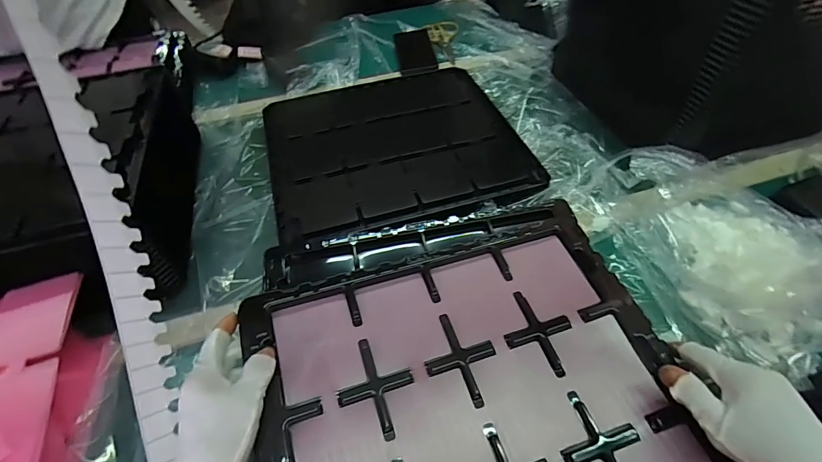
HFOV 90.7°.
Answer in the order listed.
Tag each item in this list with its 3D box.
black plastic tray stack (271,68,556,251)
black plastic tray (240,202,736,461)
[{"bbox_3d":[-0.033,-0.143,0.635,0.369,0.031,0.370,-15,52,-10],"label":"black plastic tray stack"},{"bbox_3d":[0.060,0.158,0.343,0.365,0.038,0.323,-15,52,-10],"label":"black plastic tray"}]

